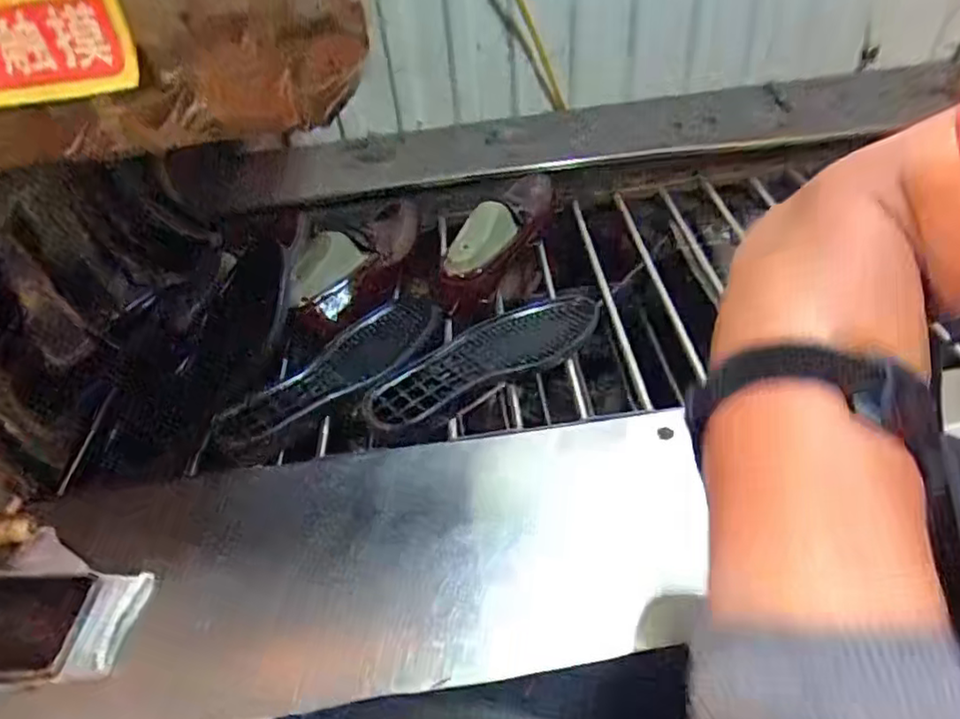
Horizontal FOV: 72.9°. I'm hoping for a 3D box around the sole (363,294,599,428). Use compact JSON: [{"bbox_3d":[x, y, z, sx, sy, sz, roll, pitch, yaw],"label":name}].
[{"bbox_3d":[0.009,-0.009,0.707,0.292,0.029,0.084,-27,48,-20],"label":"sole"}]

